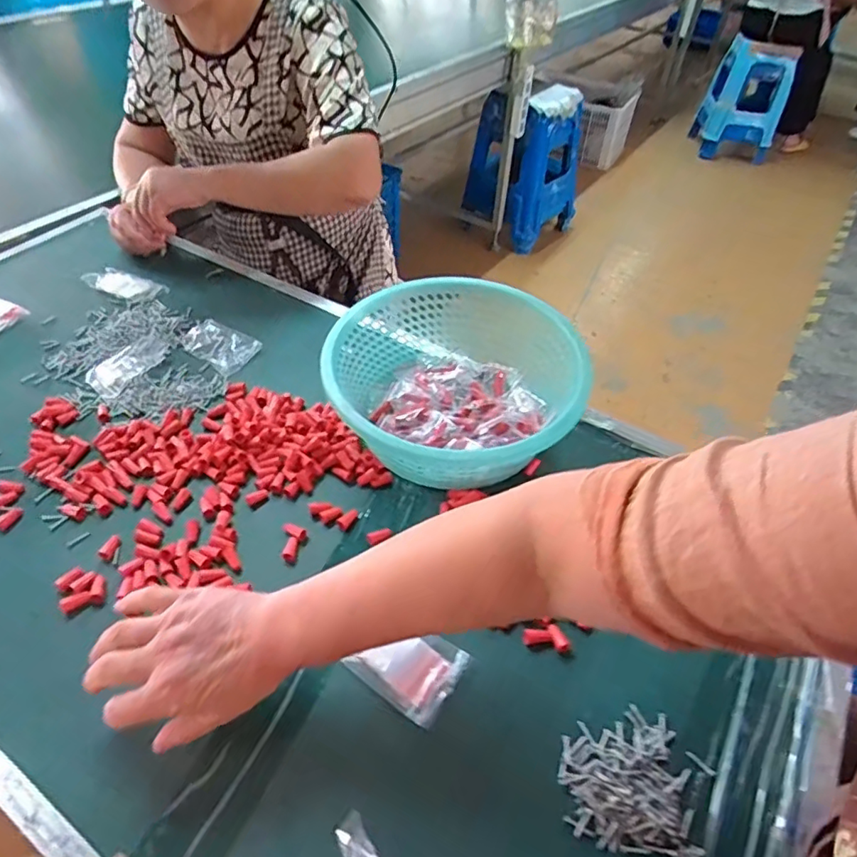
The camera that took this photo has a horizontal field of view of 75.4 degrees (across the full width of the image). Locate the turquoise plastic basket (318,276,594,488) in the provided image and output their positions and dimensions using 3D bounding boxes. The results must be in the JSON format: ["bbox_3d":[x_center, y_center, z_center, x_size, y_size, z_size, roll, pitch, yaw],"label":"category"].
[{"bbox_3d":[0.026,-0.050,0.613,0.270,0.101,0.258,-12,49,-14],"label":"turquoise plastic basket"}]

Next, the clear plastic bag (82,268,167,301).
[{"bbox_3d":[-0.451,-0.215,0.815,0.118,0.011,0.043,15,48,11],"label":"clear plastic bag"}]

